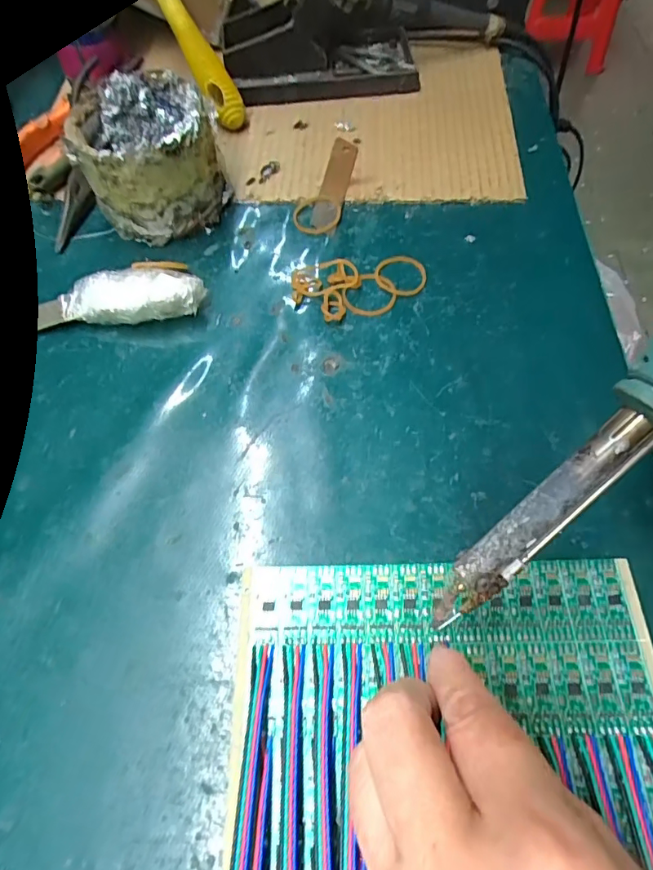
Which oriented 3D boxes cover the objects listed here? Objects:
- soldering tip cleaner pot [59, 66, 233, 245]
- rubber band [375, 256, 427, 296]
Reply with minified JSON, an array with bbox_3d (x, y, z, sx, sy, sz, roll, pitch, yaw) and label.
[{"bbox_3d":[-0.108,-0.178,0.312,0.075,0.077,0.077,-2,61,3],"label":"soldering tip cleaner pot"},{"bbox_3d":[0.045,-0.098,0.303,0.031,0.004,0.035,-4,61,1],"label":"rubber band"}]

